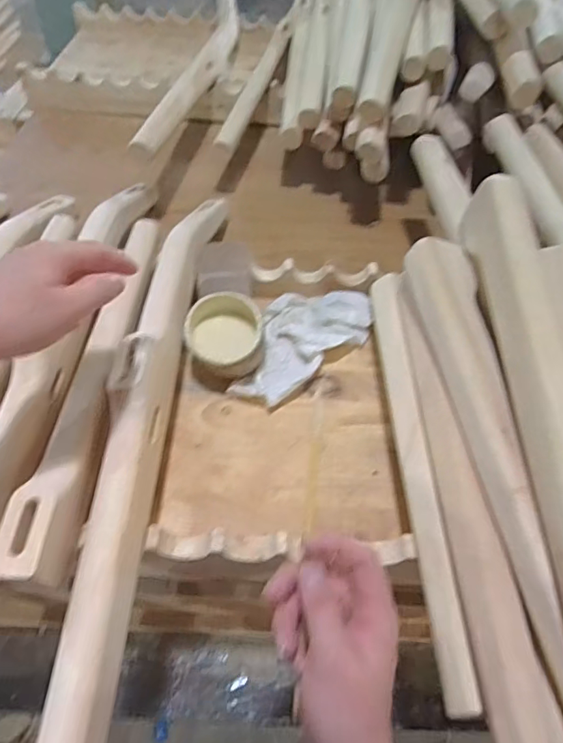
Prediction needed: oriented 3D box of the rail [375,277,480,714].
[{"bbox_3d":[0.113,0.054,0.439,0.020,0.028,0.406,2,53,-2],"label":"rail"}]

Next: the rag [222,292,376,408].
[{"bbox_3d":[0.013,-0.040,0.569,0.181,0.032,0.104,-33,61,-25],"label":"rag"}]

